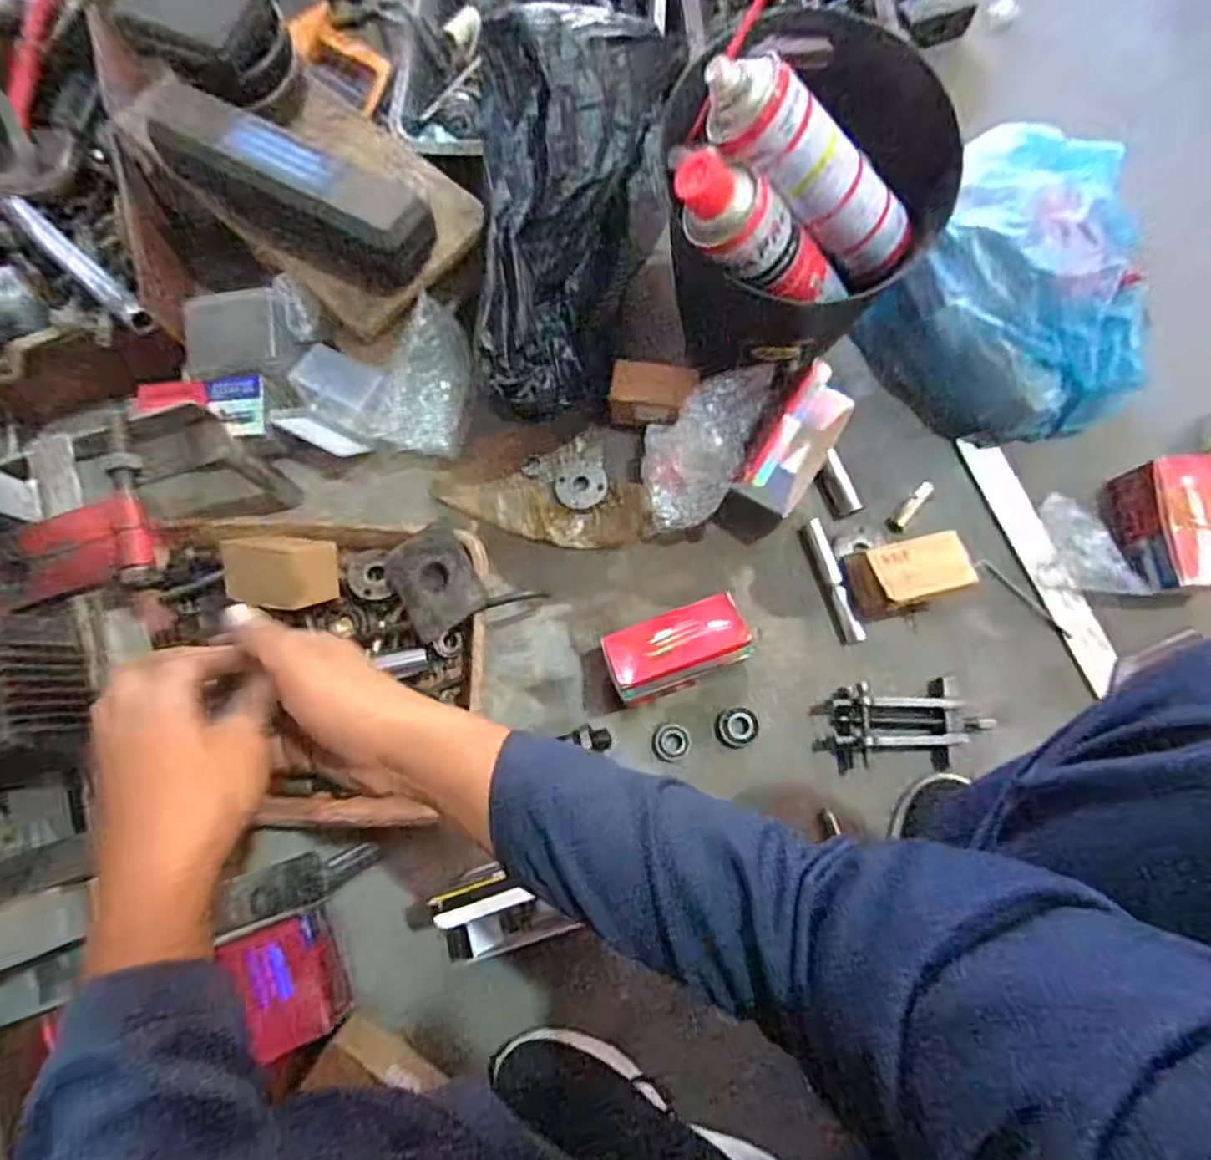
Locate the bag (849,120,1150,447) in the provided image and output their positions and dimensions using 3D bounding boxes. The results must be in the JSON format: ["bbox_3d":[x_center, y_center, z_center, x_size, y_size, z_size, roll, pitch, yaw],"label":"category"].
[{"bbox_3d":[0.392,-0.282,0.661,0.227,0.144,0.282,-13,78,-1],"label":"bag"}]

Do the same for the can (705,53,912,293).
[{"bbox_3d":[0.161,-0.309,0.514,0.218,0.055,0.056,23,77,-34],"label":"can"}]

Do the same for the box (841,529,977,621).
[{"bbox_3d":[0.291,-0.003,0.648,0.099,0.079,0.069,-13,78,-1],"label":"box"}]

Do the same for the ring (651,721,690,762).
[{"bbox_3d":[0.065,0.158,0.653,0.037,0.009,0.038,0,78,2],"label":"ring"}]

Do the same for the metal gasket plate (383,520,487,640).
[{"bbox_3d":[-0.163,0.001,0.636,0.077,0.019,0.094,-31,79,-5],"label":"metal gasket plate"}]

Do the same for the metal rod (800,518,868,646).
[{"bbox_3d":[0.229,0.002,0.675,0.021,0.026,0.128,-18,78,-2],"label":"metal rod"}]

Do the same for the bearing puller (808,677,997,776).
[{"bbox_3d":[0.281,0.139,0.634,0.152,0.053,0.080,-4,78,1],"label":"bearing puller"}]

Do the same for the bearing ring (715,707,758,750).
[{"bbox_3d":[0.128,0.145,0.651,0.040,0.016,0.037,0,78,2],"label":"bearing ring"}]

